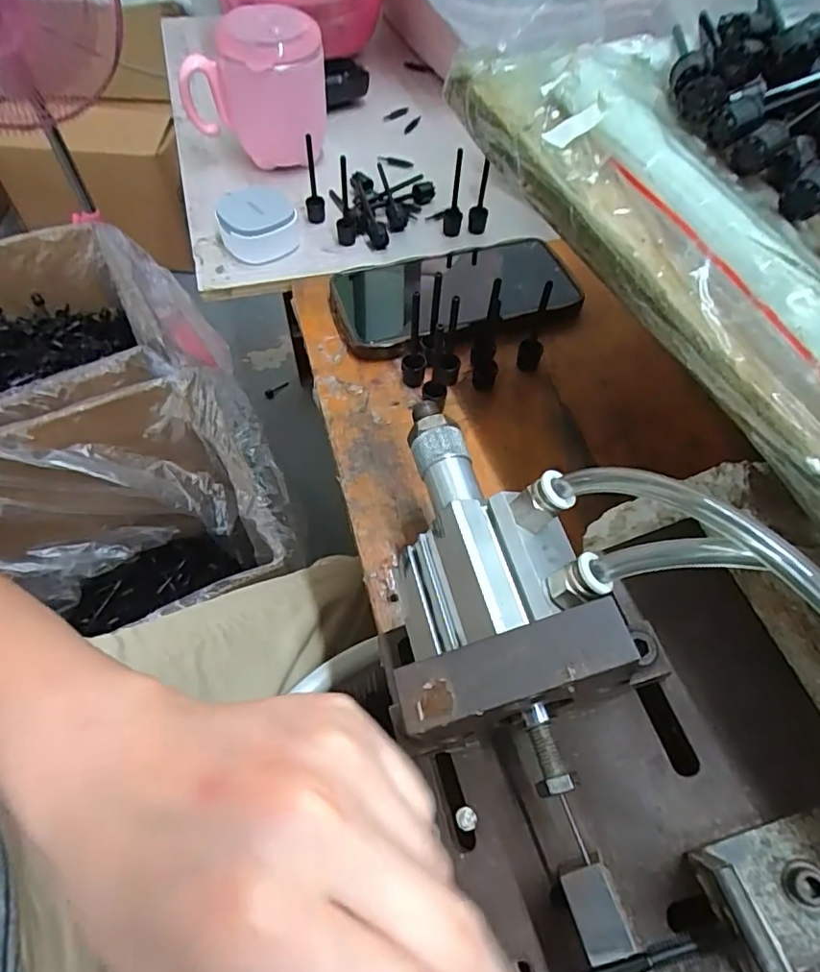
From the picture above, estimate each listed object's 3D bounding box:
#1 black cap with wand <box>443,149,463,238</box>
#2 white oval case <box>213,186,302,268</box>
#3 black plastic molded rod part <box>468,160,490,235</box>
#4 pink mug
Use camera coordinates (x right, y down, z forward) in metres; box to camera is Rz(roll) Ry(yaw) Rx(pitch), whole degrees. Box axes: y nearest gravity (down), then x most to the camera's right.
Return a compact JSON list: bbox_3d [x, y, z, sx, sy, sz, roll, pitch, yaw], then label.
[{"bbox_3d":[0.034,-0.222,0.428,0.013,0.060,0.018,-4,58,-5],"label":"black cap with wand"},{"bbox_3d":[-0.115,-0.198,0.426,0.055,0.033,0.058,-15,59,-12],"label":"white oval case"},{"bbox_3d":[0.055,-0.223,0.435,0.013,0.056,0.011,28,60,15],"label":"black plastic molded rod part"},{"bbox_3d":[-0.123,-0.317,0.456,0.107,0.104,0.074,-2,57,-4],"label":"pink mug"}]

